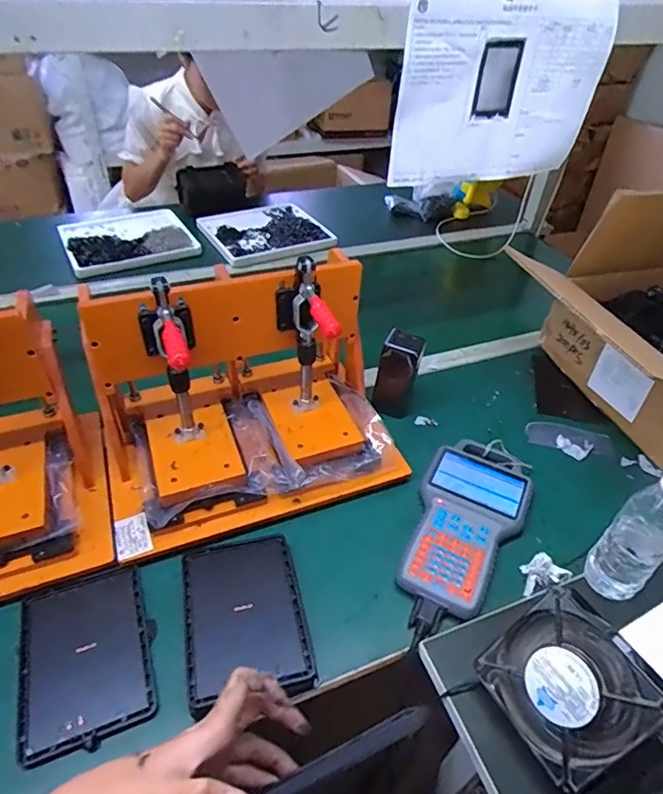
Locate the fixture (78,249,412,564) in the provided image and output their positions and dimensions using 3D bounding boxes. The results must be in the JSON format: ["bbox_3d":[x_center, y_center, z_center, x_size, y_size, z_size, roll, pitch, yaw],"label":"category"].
[{"bbox_3d":[-0.110,-0.008,0.629,0.368,0.252,0.236,-14,45,-18],"label":"fixture"}]

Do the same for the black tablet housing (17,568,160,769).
[{"bbox_3d":[-0.249,0.263,0.507,0.124,0.010,0.165,-15,45,-20],"label":"black tablet housing"}]

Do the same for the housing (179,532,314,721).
[{"bbox_3d":[-0.093,0.229,0.530,0.123,0.026,0.170,-8,43,-12],"label":"housing"}]

